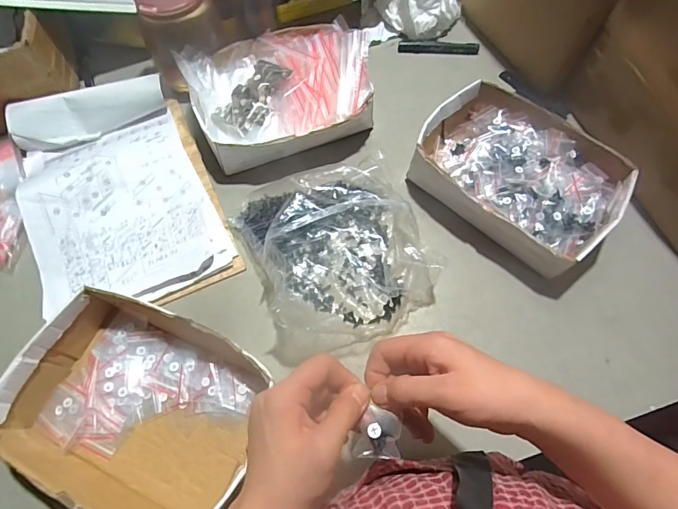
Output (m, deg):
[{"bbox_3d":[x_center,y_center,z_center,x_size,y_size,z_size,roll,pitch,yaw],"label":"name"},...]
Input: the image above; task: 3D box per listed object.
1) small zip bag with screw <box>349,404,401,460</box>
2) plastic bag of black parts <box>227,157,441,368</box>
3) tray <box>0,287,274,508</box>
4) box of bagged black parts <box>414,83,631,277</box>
[{"bbox_3d":[0.028,0.139,0.322,0.038,0.019,0.036,0,65,1],"label":"small zip bag with screw"},{"bbox_3d":[-0.002,-0.008,0.487,0.203,0.084,0.207,-19,66,-8],"label":"plastic bag of black parts"},{"bbox_3d":[-0.206,0.157,0.415,0.238,0.062,0.201,24,68,11],"label":"tray"},{"bbox_3d":[0.231,-0.104,0.544,0.254,0.065,0.190,38,71,16],"label":"box of bagged black parts"}]

